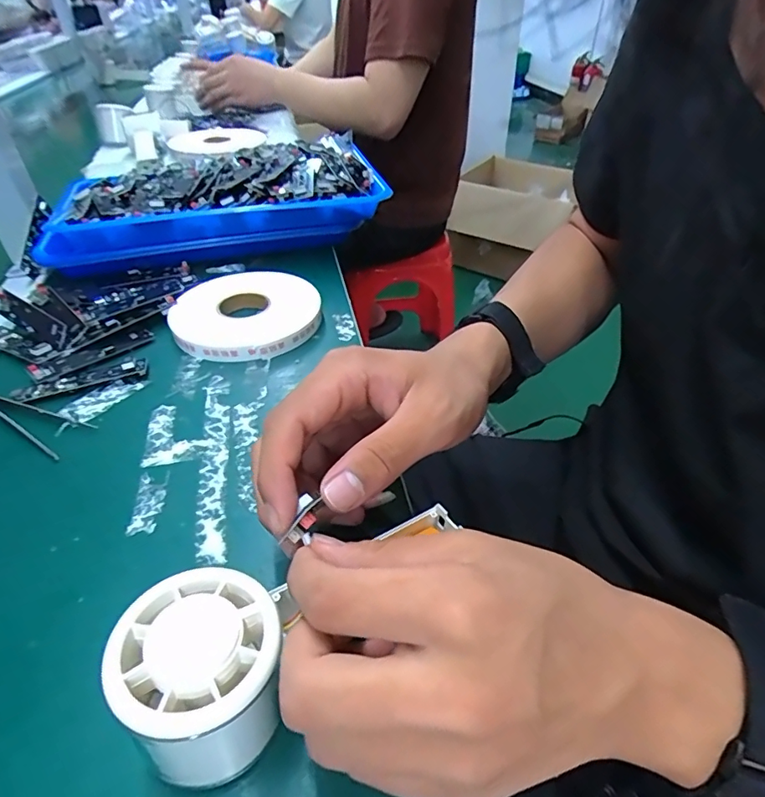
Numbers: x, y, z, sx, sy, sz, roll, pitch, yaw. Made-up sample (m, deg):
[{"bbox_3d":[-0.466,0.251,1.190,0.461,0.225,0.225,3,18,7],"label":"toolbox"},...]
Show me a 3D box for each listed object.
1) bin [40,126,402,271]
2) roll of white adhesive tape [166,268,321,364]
[{"bbox_3d":[-0.188,-0.231,0.571,0.353,0.075,0.240,-11,42,-12],"label":"bin"},{"bbox_3d":[-0.119,-0.077,0.436,0.122,0.022,0.128,-11,42,-12],"label":"roll of white adhesive tape"}]

